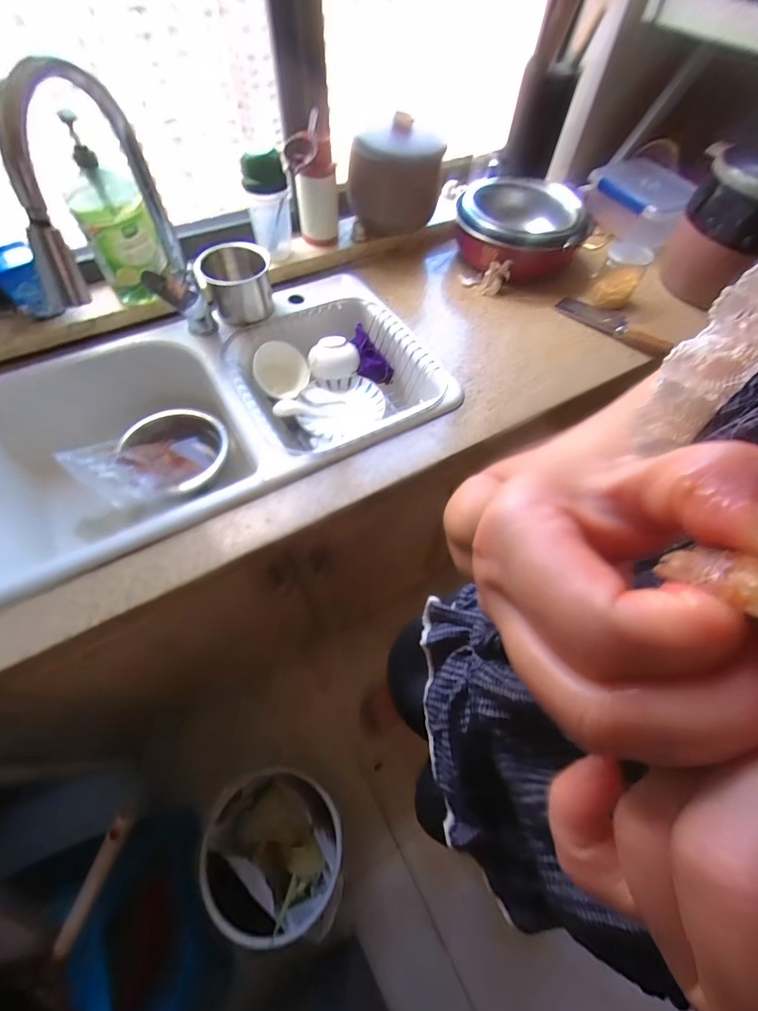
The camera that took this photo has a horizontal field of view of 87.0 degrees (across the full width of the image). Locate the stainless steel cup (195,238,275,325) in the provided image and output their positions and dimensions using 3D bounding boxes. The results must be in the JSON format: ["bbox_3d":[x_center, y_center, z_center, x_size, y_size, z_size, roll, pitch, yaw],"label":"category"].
[{"bbox_3d":[-0.279,-0.434,0.791,0.136,0.108,0.110,-13,61,-9],"label":"stainless steel cup"}]

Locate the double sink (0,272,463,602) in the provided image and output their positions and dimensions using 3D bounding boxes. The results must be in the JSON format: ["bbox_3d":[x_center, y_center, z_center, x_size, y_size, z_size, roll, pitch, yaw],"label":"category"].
[{"bbox_3d":[-0.313,-0.151,0.782,0.833,0.185,0.460,-25,64,-15],"label":"double sink"}]

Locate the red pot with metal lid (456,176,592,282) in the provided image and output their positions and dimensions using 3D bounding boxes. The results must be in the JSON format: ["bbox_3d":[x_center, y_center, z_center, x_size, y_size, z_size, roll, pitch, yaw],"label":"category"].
[{"bbox_3d":[0.326,-0.651,0.949,0.272,0.125,0.287,5,60,1],"label":"red pot with metal lid"}]

